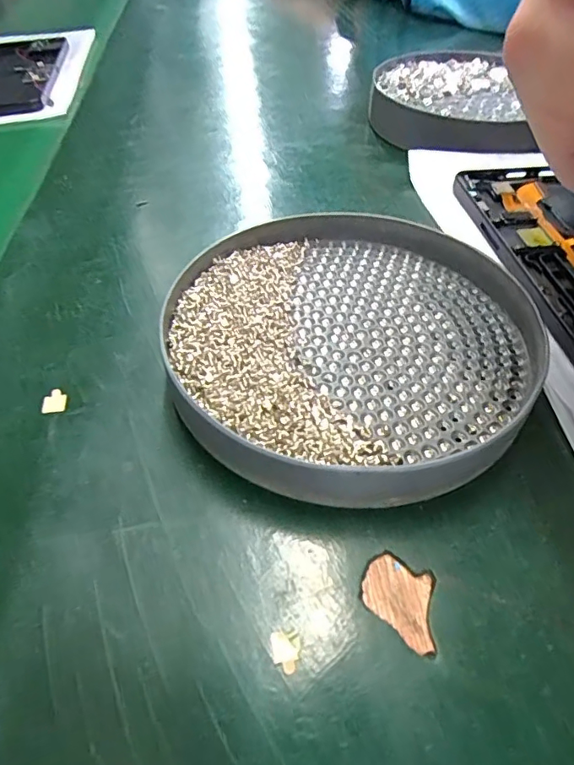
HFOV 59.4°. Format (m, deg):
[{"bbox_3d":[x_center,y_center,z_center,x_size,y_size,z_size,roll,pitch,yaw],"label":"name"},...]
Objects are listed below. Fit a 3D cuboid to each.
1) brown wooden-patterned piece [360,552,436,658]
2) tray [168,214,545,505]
[{"bbox_3d":[0.026,0.049,0.116,0.018,0.004,0.017,18,52,20],"label":"brown wooden-patterned piece"},{"bbox_3d":[0.019,-0.016,0.161,0.110,0.016,0.114,-2,47,2],"label":"tray"}]

